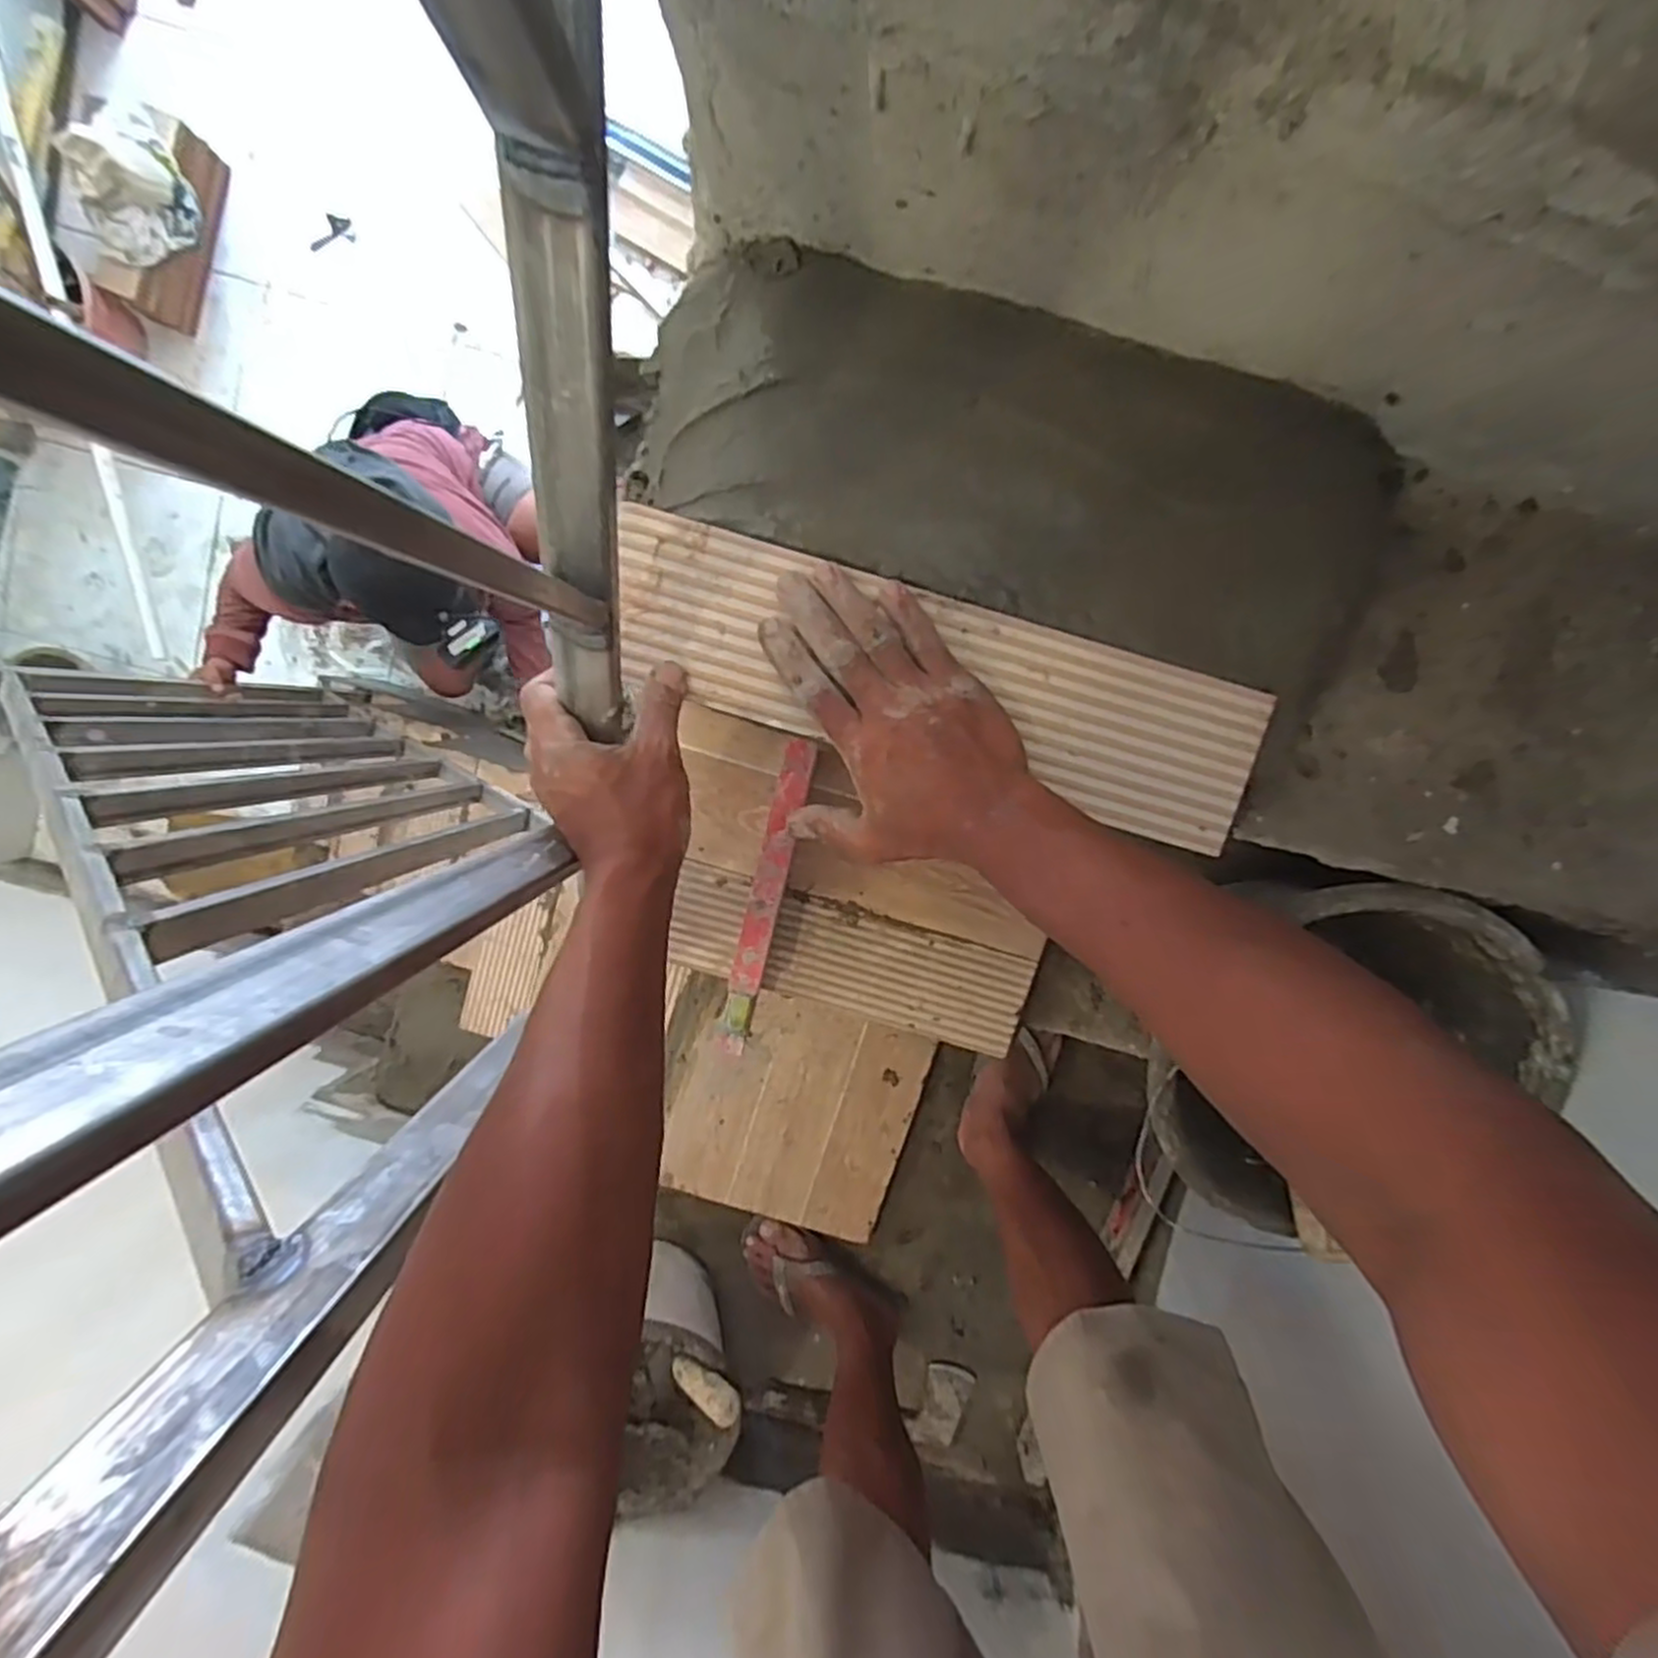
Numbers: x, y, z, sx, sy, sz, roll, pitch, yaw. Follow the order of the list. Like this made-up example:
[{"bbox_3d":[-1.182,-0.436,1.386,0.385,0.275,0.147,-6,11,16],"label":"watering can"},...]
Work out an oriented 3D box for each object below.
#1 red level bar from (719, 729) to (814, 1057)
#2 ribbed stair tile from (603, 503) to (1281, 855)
[{"bbox_3d":[-0.055,0.059,0.681,0.029,0.061,0.281,13,99,-1],"label":"red level bar"},{"bbox_3d":[0.063,-0.085,0.448,0.385,0.012,0.104,14,98,-2],"label":"ribbed stair tile"}]

